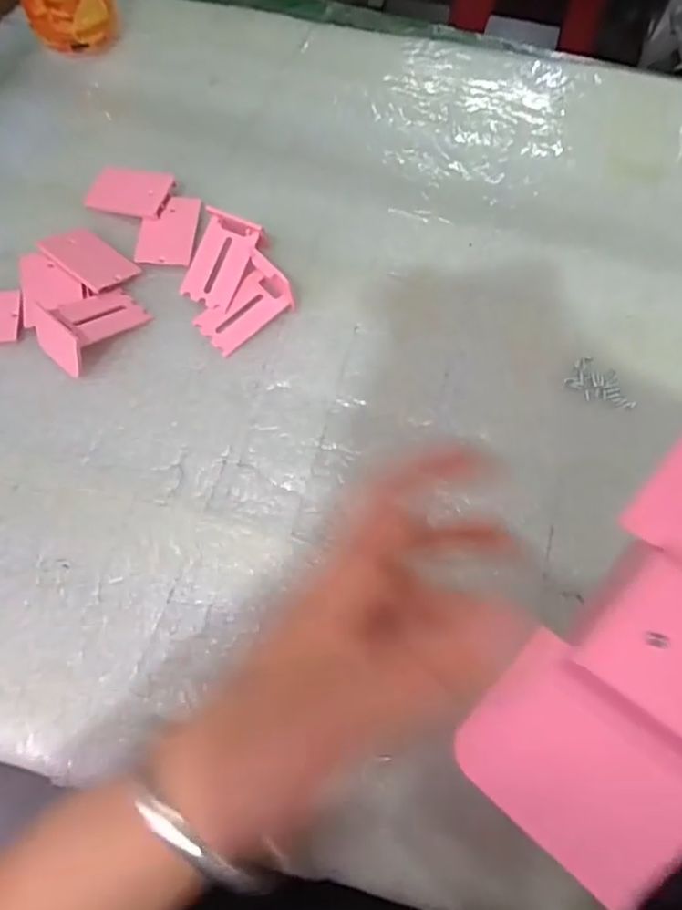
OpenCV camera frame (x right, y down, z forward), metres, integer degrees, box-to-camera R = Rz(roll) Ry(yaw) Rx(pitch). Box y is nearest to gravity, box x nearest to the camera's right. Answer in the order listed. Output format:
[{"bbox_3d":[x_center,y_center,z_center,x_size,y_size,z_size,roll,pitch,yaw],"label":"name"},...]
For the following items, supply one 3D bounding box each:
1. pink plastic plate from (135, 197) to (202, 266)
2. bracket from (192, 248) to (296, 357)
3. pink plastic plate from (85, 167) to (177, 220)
[{"bbox_3d":[-0.114,-0.149,0.382,0.036,0.006,0.055,4,69,0],"label":"pink plastic plate"},{"bbox_3d":[-0.061,-0.095,0.364,0.062,0.018,0.038,-43,76,-16],"label":"bracket"},{"bbox_3d":[-0.141,-0.177,0.386,0.051,0.004,0.039,14,71,3],"label":"pink plastic plate"}]

